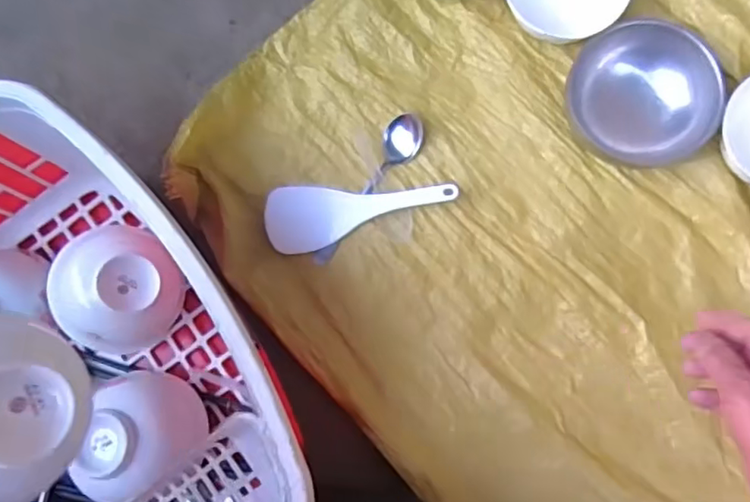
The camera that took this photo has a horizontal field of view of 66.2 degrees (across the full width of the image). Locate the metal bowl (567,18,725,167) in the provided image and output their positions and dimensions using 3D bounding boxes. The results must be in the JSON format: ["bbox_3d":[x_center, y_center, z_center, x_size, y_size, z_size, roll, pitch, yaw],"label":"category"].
[{"bbox_3d":[0.245,-0.145,0.532,0.129,0.040,0.121,2,105,9],"label":"metal bowl"}]

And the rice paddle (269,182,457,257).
[{"bbox_3d":[-0.014,-0.036,0.562,0.181,0.015,0.063,-6,82,2],"label":"rice paddle"}]

